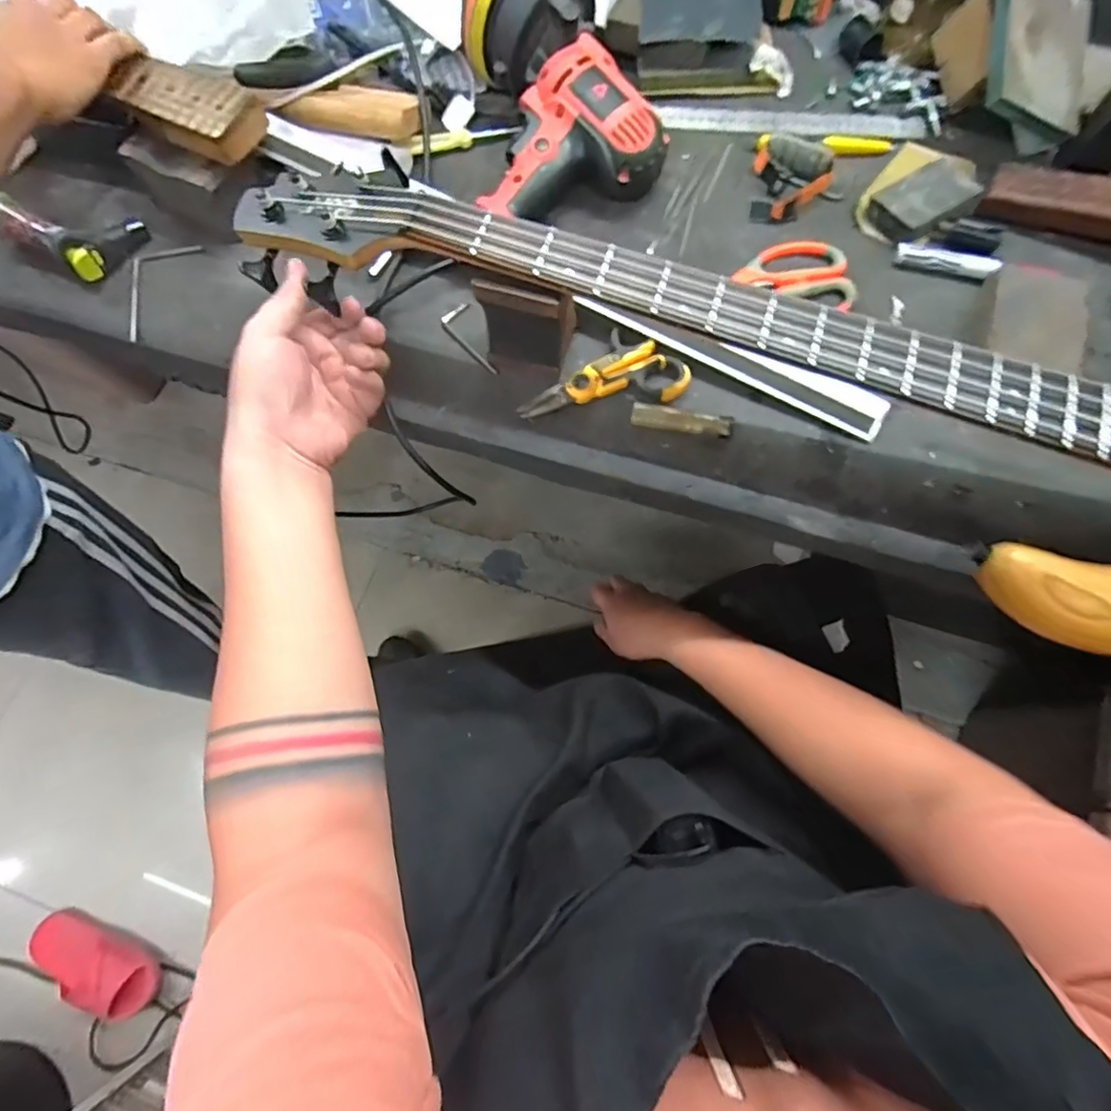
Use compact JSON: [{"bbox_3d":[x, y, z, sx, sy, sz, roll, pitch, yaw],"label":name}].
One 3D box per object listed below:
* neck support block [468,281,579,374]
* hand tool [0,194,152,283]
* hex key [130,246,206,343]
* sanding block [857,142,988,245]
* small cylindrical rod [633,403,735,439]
[{"bbox_3d":[-0.021,-0.185,0.426,0.064,0.089,0.048,15,72,5],"label":"neck support block"},{"bbox_3d":[-0.445,-0.302,0.500,0.112,0.034,0.075,28,74,9],"label":"hand tool"},{"bbox_3d":[-0.373,-0.249,0.503,0.050,0.010,0.108,25,74,8],"label":"hex key"},{"bbox_3d":[0.323,-0.331,0.497,0.110,0.025,0.081,-38,76,-11],"label":"sanding block"},{"bbox_3d":[0.101,-0.108,0.438,0.079,0.007,0.019,9,72,3],"label":"small cylindrical rod"}]

